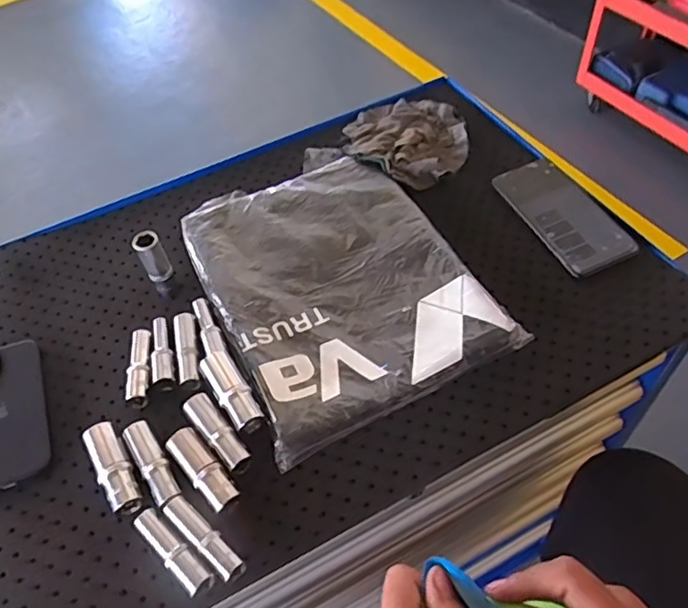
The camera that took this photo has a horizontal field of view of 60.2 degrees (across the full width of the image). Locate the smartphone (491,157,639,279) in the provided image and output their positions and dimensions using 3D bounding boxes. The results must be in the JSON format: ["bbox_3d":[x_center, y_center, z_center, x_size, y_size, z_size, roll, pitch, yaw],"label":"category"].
[{"bbox_3d":[0.231,-0.097,0.632,0.070,0.012,0.158,-28,55,1],"label":"smartphone"}]

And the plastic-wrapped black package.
[{"bbox_3d":[-0.012,-0.030,0.597,0.233,0.022,0.311,-24,54,-12],"label":"plastic-wrapped black package"}]

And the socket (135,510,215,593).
[{"bbox_3d":[-0.130,0.188,0.453,0.079,0.018,0.019,35,63,27],"label":"socket"}]

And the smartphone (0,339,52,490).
[{"bbox_3d":[-0.311,0.099,0.540,0.073,0.011,0.147,-23,54,-11],"label":"smartphone"}]

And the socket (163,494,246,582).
[{"bbox_3d":[-0.108,0.179,0.455,0.079,0.014,0.018,35,63,27],"label":"socket"}]

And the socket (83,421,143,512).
[{"bbox_3d":[-0.191,0.137,0.496,0.026,0.022,0.080,-29,55,-15],"label":"socket"}]

